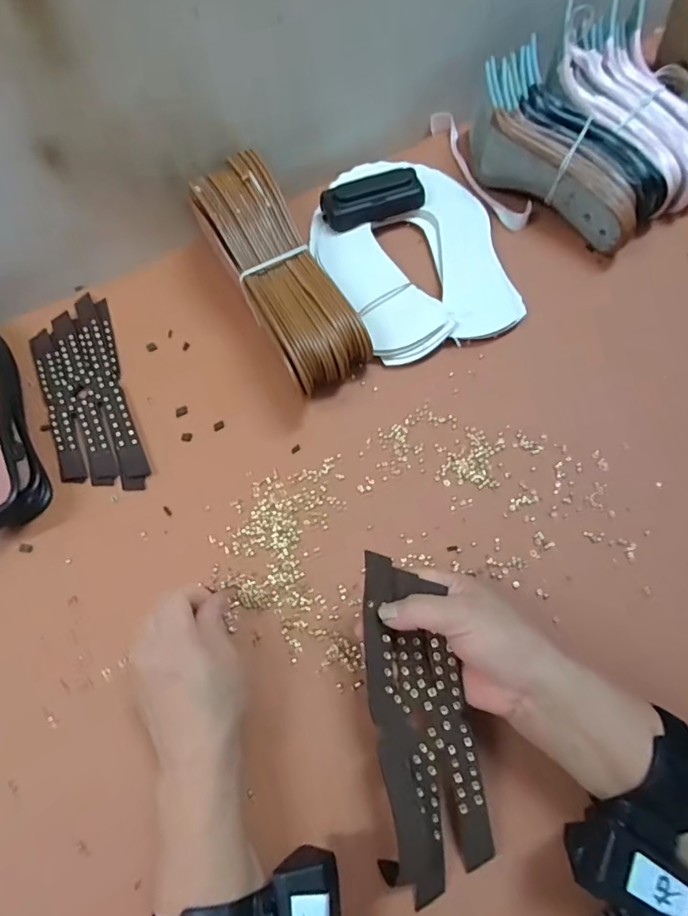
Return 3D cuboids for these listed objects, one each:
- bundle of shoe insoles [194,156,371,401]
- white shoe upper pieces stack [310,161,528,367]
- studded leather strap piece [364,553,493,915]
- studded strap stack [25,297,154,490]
[{"bbox_3d":[-0.063,-0.170,0.484,0.078,0.085,0.230,-28,68,-10],"label":"bundle of shoe insoles"},{"bbox_3d":[0.062,-0.217,0.529,0.172,0.024,0.254,-15,66,-5],"label":"white shoe upper pieces stack"},{"bbox_3d":[0.046,0.163,0.327,0.062,0.019,0.197,-10,80,-3],"label":"studded leather strap piece"},{"bbox_3d":[-0.246,-0.062,0.486,0.075,0.009,0.217,-21,67,-7],"label":"studded strap stack"}]

